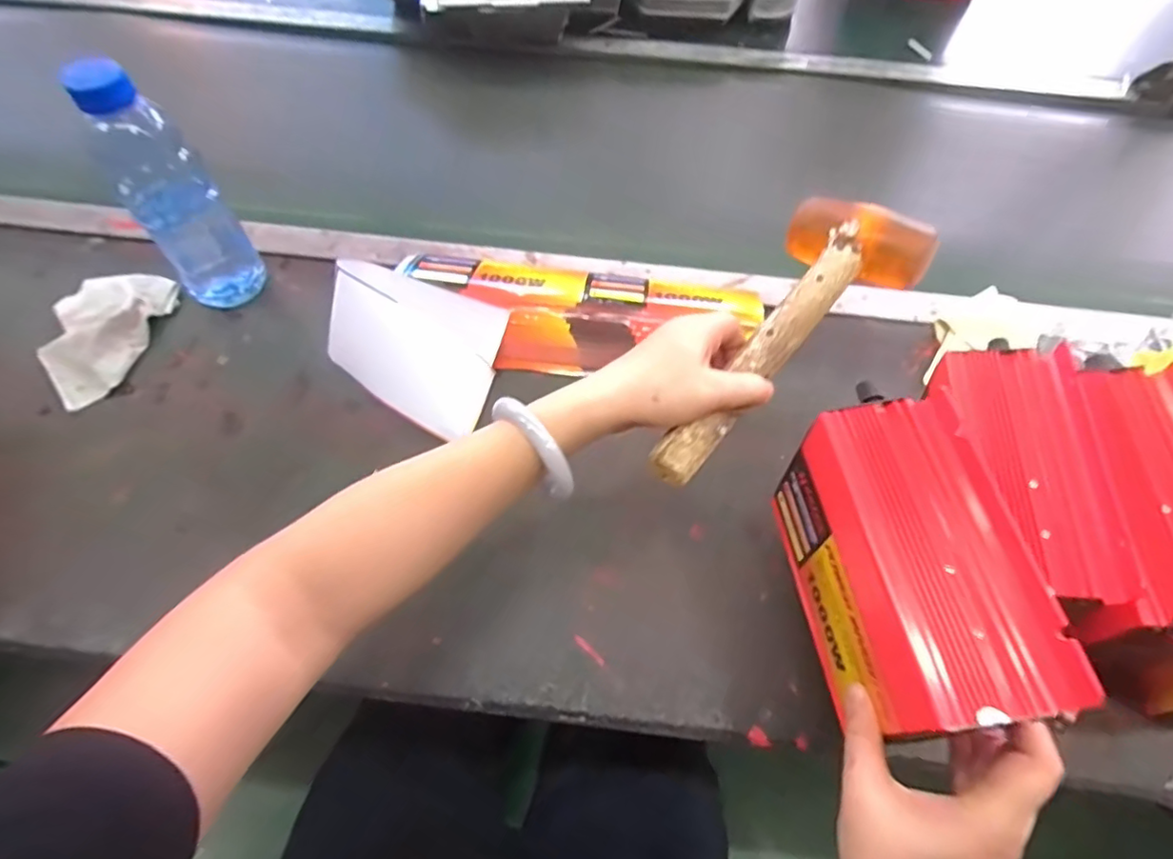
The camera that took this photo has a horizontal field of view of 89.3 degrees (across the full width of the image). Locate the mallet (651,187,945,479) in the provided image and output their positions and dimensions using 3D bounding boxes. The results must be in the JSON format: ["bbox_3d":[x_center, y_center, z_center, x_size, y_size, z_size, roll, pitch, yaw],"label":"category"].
[{"bbox_3d":[0.140,-0.064,0.420,0.101,0.061,0.272,34,68,16],"label":"mallet"}]

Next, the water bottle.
[{"bbox_3d":[-0.360,-0.201,0.517,0.071,0.213,0.059,-33,66,-20],"label":"water bottle"}]

